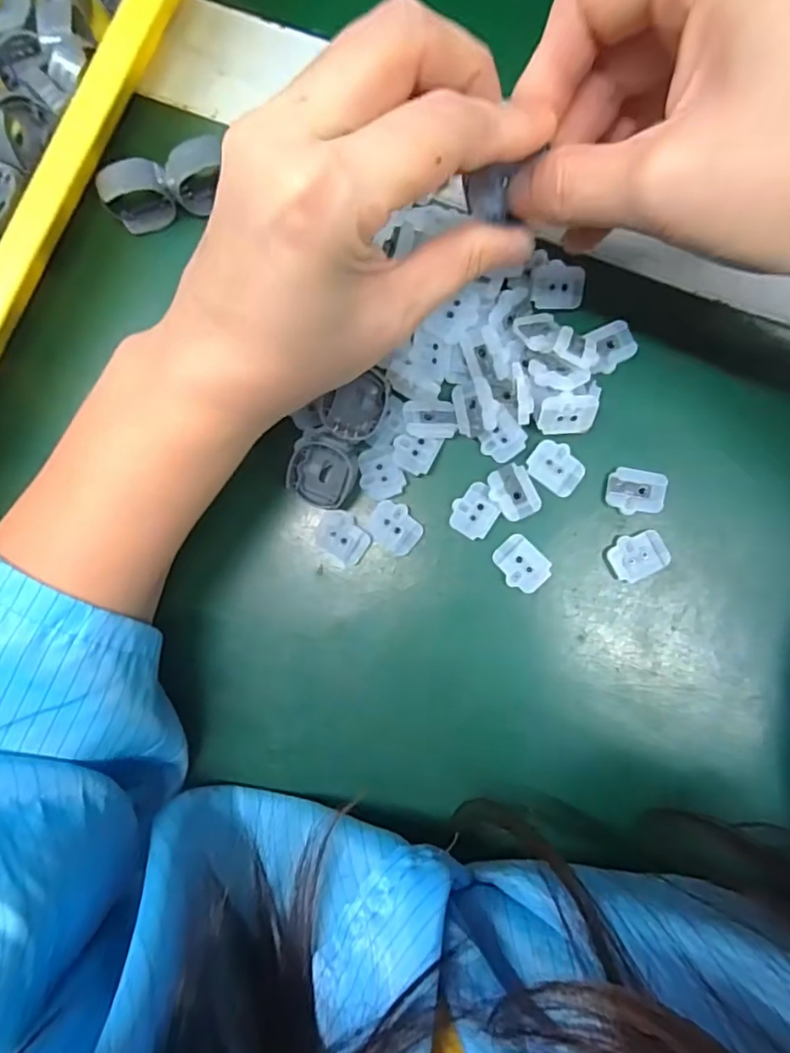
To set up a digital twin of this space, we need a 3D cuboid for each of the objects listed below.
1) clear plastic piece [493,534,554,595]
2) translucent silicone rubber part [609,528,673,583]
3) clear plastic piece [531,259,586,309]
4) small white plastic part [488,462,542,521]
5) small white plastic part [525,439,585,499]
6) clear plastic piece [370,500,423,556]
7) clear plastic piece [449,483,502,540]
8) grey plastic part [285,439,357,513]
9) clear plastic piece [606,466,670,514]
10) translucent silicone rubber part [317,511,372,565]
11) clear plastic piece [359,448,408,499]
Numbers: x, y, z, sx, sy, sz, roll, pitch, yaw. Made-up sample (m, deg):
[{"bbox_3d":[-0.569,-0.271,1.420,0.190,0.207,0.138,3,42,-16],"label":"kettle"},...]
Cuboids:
[{"bbox_3d":[0.050,0.015,0.228,0.017,0.004,0.021,-45,83,2],"label":"clear plastic piece"},{"bbox_3d":[0.094,0.011,0.224,0.022,0.004,0.017,-23,84,5],"label":"translucent silicone rubber part"},{"bbox_3d":[0.064,-0.094,0.229,0.020,0.009,0.017,3,87,7],"label":"clear plastic piece"},{"bbox_3d":[0.046,-0.013,0.228,0.017,0.004,0.021,-26,84,4],"label":"small white plastic part"},{"bbox_3d":[0.063,-0.023,0.230,0.021,0.004,0.017,38,91,7],"label":"small white plastic part"},{"bbox_3d":[0.000,0.000,0.236,0.021,0.004,0.018,36,91,7],"label":"clear plastic piece"},{"bbox_3d":[0.032,-0.006,0.231,0.017,0.004,0.021,32,91,7],"label":"clear plastic piece"},{"bbox_3d":[-0.029,-0.020,0.232,0.025,0.016,0.024,16,88,7],"label":"grey plastic part"},{"bbox_3d":[0.093,-0.013,0.226,0.022,0.004,0.018,10,88,7],"label":"clear plastic piece"},{"bbox_3d":[-0.021,0.004,0.236,0.022,0.004,0.018,31,90,7],"label":"translucent silicone rubber part"},{"bbox_3d":[-0.006,-0.022,0.235,0.017,0.004,0.021,-18,85,5],"label":"clear plastic piece"}]

